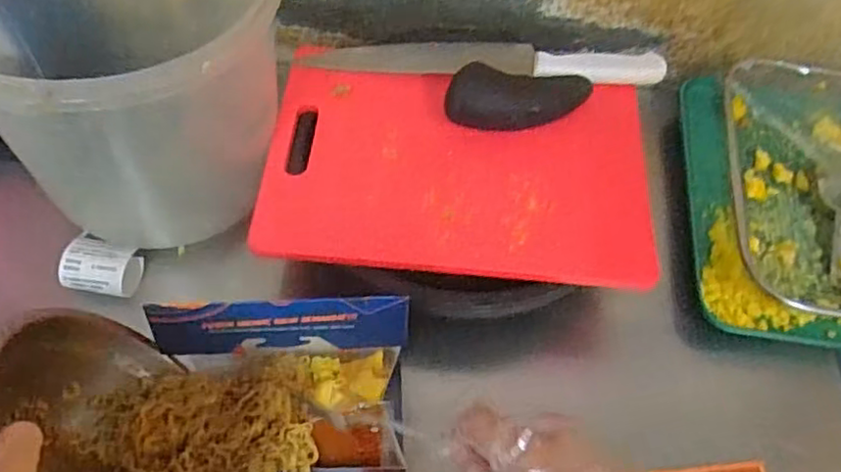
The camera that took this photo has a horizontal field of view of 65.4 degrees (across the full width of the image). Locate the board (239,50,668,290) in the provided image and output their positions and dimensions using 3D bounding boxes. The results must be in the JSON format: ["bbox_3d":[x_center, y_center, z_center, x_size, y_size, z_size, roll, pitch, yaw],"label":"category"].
[{"bbox_3d":[0.034,-0.062,0.591,0.336,0.018,0.213,5,61,4],"label":"board"}]

